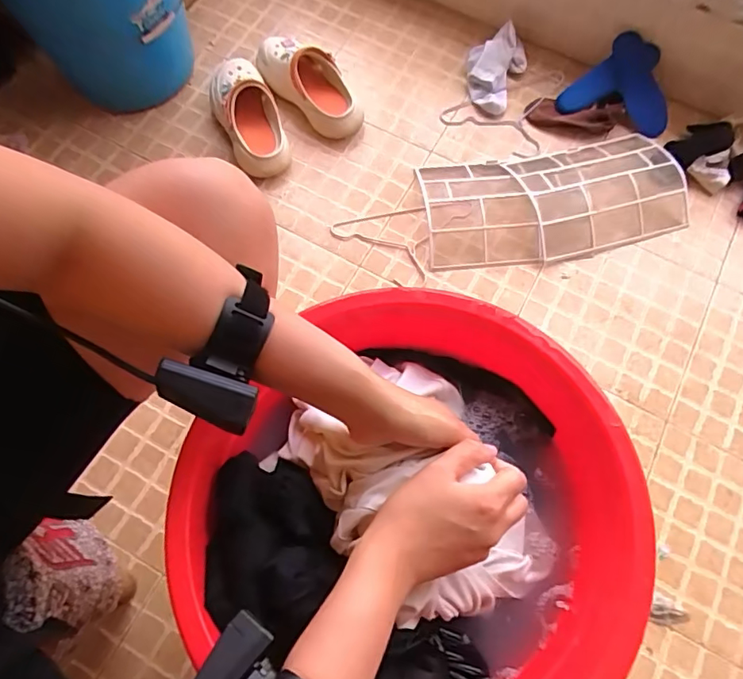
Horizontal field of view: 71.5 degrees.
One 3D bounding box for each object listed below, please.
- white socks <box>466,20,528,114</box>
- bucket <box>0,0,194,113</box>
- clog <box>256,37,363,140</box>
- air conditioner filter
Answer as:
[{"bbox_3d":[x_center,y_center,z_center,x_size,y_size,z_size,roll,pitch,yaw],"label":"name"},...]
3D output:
[{"bbox_3d":[0.260,-0.571,1.091,0.117,0.074,0.177,15,70,4],"label":"white socks"},{"bbox_3d":[-0.470,-0.598,0.914,0.244,0.286,0.244,15,70,4],"label":"bucket"},{"bbox_3d":[-0.116,-0.511,1.036,0.243,0.087,0.093,41,74,-2],"label":"clog"},{"bbox_3d":[0.353,-0.269,1.007,0.492,0.055,0.229,-8,70,-4],"label":"air conditioner filter"}]

